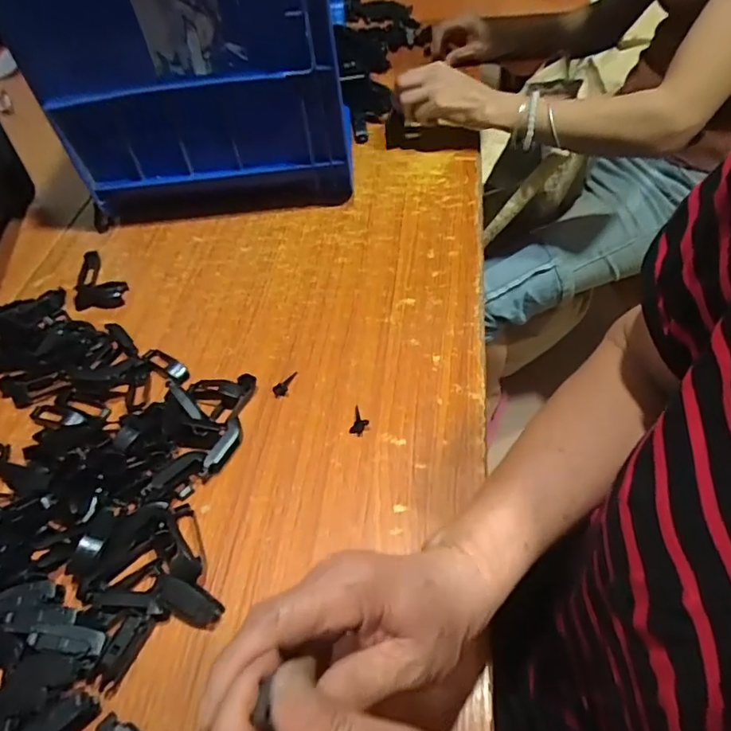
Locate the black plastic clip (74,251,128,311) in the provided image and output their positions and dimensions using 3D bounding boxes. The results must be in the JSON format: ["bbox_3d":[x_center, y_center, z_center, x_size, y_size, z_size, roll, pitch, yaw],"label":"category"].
[{"bbox_3d":[-0.295,-0.089,0.579,0.053,0.015,0.091,-33,55,-19],"label":"black plastic clip"}]

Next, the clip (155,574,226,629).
[{"bbox_3d":[-0.119,0.158,0.356,0.048,0.012,0.020,28,57,3],"label":"clip"}]

